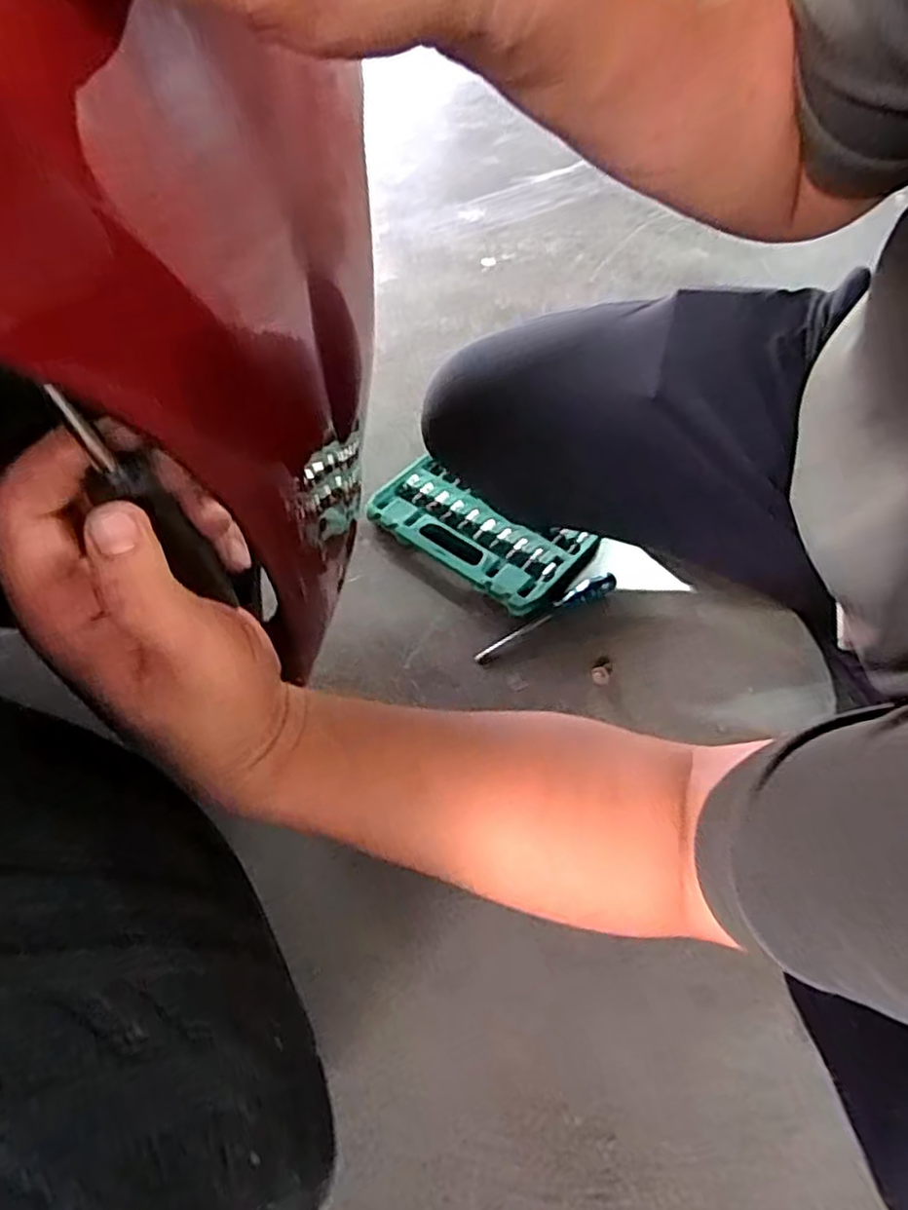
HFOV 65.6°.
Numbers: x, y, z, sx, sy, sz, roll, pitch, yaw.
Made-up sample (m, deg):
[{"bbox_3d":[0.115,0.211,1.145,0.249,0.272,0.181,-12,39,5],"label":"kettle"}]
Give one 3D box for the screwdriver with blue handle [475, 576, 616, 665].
[{"bbox_3d":[0.100,0.012,0.770,0.185,0.029,0.022,-24,57,-23],"label":"screwdriver with blue handle"}]

